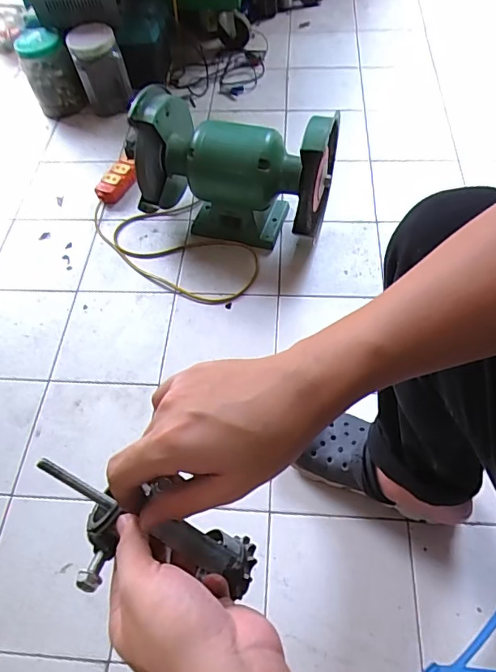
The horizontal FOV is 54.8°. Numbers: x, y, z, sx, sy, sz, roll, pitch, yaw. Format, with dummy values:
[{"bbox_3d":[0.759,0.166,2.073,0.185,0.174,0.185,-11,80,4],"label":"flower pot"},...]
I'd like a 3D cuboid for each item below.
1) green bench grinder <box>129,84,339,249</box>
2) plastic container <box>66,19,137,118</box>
[{"bbox_3d":[-0.032,-0.309,0.934,0.364,0.241,0.165,14,60,12],"label":"green bench grinder"},{"bbox_3d":[-0.376,-0.686,1.226,0.117,0.189,0.108,-20,59,-9],"label":"plastic container"}]

